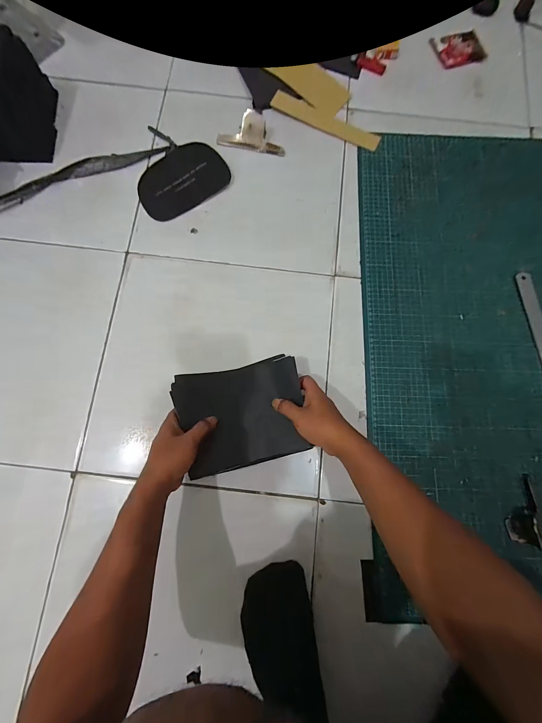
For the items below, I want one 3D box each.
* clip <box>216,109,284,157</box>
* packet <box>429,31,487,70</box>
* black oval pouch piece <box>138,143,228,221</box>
[{"bbox_3d":[-0.038,-0.467,0.586,0.144,0.034,0.068,7,79,0],"label":"clip"},{"bbox_3d":[0.425,-0.710,0.655,0.099,0.028,0.088,-16,80,-4],"label":"packet"},{"bbox_3d":[-0.181,-0.366,0.578,0.180,0.009,0.130,-38,82,-8],"label":"black oval pouch piece"}]

